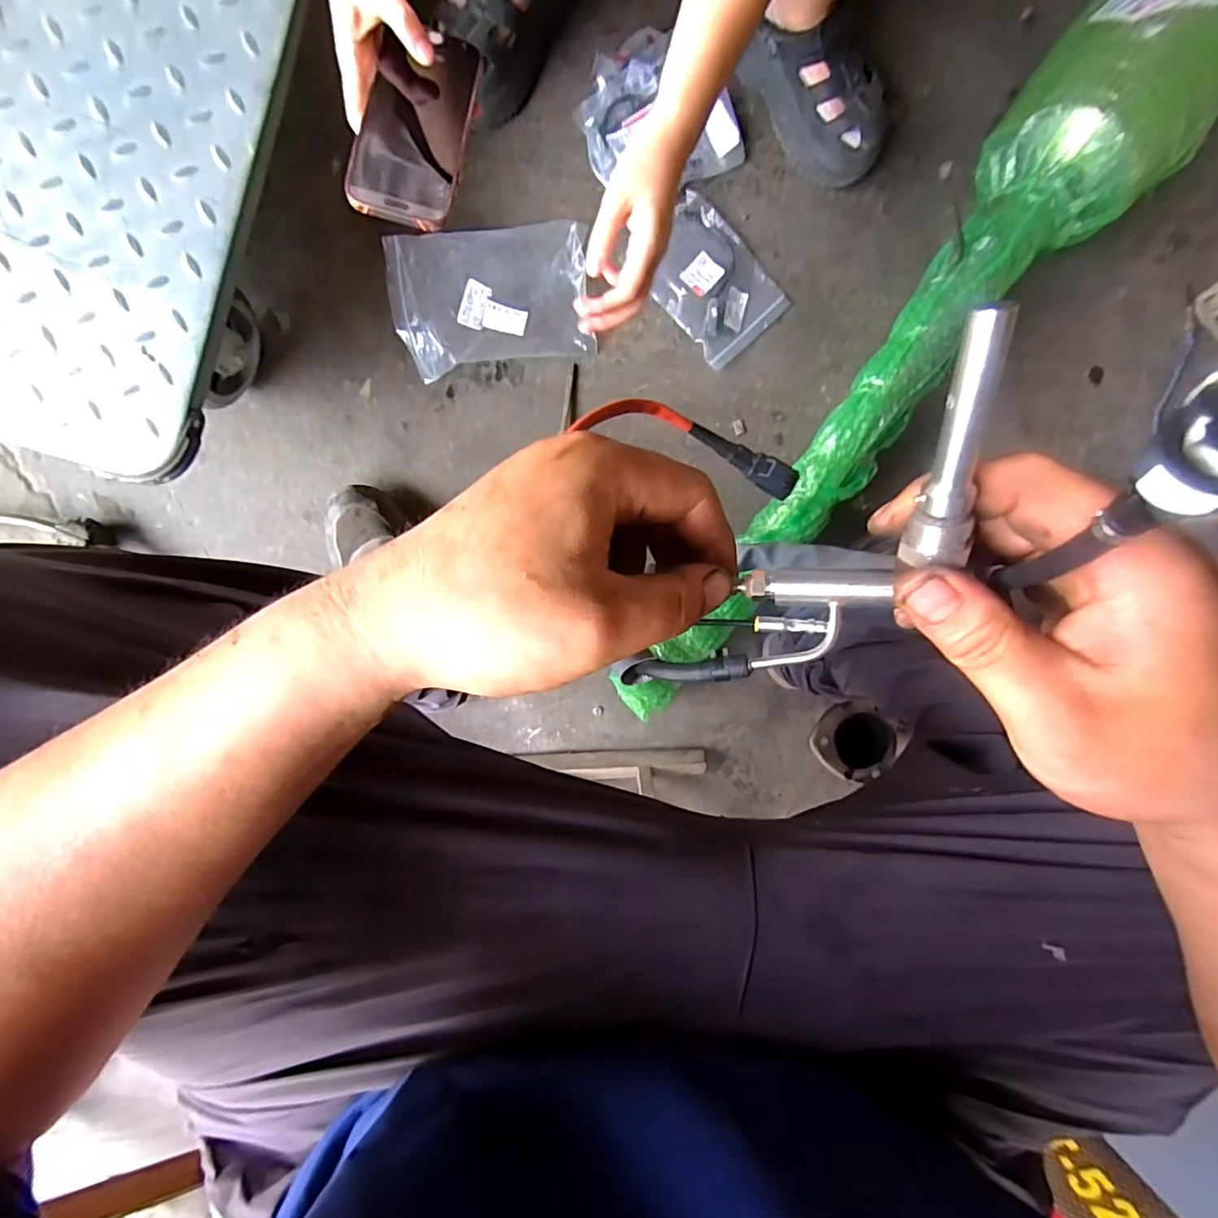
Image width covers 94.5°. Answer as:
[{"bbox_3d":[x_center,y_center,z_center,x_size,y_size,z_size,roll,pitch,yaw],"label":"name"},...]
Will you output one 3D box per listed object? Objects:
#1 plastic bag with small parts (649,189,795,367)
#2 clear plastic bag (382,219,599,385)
[{"bbox_3d":[0.124,-0.404,0.694,0.129,0.018,0.173,-44,98,-2],"label":"plastic bag with small parts"},{"bbox_3d":[-0.133,-0.365,0.662,0.226,0.050,0.144,-12,96,-6],"label":"clear plastic bag"}]

